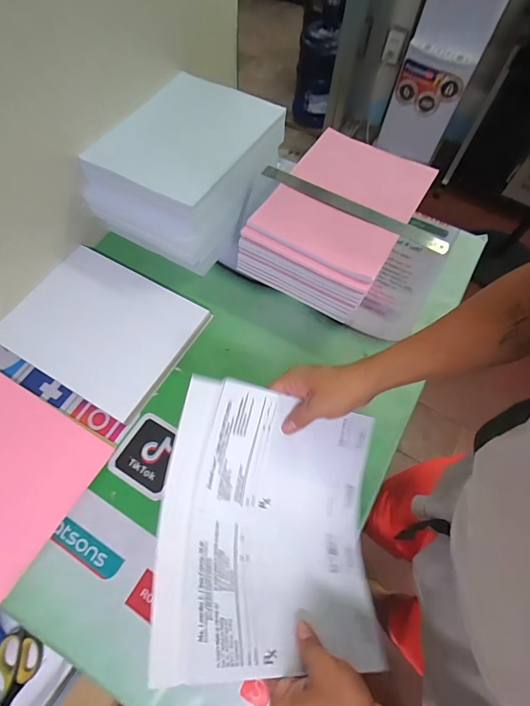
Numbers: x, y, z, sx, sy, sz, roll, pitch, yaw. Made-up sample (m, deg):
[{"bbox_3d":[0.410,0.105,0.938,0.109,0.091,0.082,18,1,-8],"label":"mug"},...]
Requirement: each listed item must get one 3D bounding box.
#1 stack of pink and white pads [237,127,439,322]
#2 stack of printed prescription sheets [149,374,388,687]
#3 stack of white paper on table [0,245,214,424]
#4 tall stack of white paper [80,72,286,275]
[{"bbox_3d":[0.126,-0.229,0.676,0.221,0.114,0.296,29,65,12],"label":"stack of pink and white pads"},{"bbox_3d":[0.017,0.177,0.414,0.243,0.044,0.254,17,62,-24],"label":"stack of printed prescription sheets"},{"bbox_3d":[-0.251,-0.041,0.608,0.253,0.023,0.212,32,71,5],"label":"stack of white paper on table"},{"bbox_3d":[-0.131,-0.314,0.671,0.213,0.185,0.283,26,64,10],"label":"tall stack of white paper"}]

